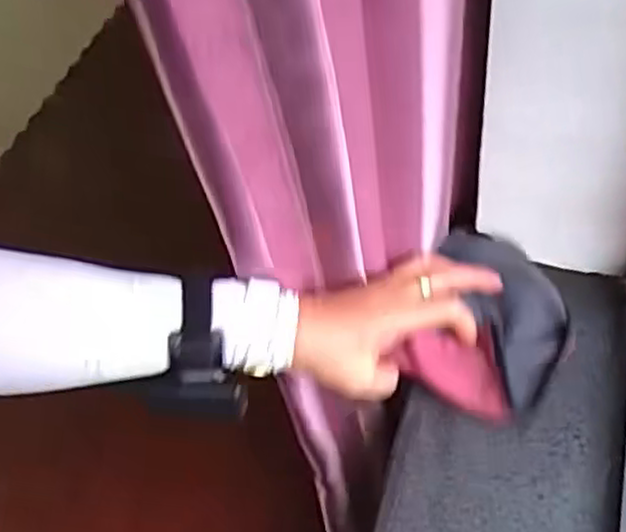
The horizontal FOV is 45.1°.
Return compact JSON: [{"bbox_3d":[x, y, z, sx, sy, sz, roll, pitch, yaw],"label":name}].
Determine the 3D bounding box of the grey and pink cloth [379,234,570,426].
[{"bbox_3d":[0.132,0.040,0.550,0.102,0.030,0.144,18,54,13],"label":"grey and pink cloth"}]

